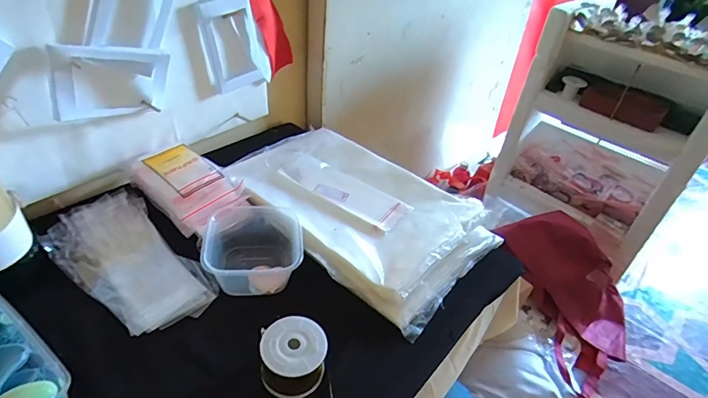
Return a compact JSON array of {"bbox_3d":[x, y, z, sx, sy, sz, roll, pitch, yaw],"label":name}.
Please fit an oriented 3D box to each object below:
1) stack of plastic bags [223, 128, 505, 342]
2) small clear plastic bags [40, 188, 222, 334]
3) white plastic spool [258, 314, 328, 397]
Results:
[{"bbox_3d":[0.003,0.009,0.655,0.382,0.045,0.253,32,44,29],"label":"stack of plastic bags"},{"bbox_3d":[-0.285,0.080,0.537,0.225,0.017,0.123,39,49,22],"label":"small clear plastic bags"},{"bbox_3d":[-0.064,0.169,0.447,0.069,0.053,0.070,3,38,-6],"label":"white plastic spool"}]

